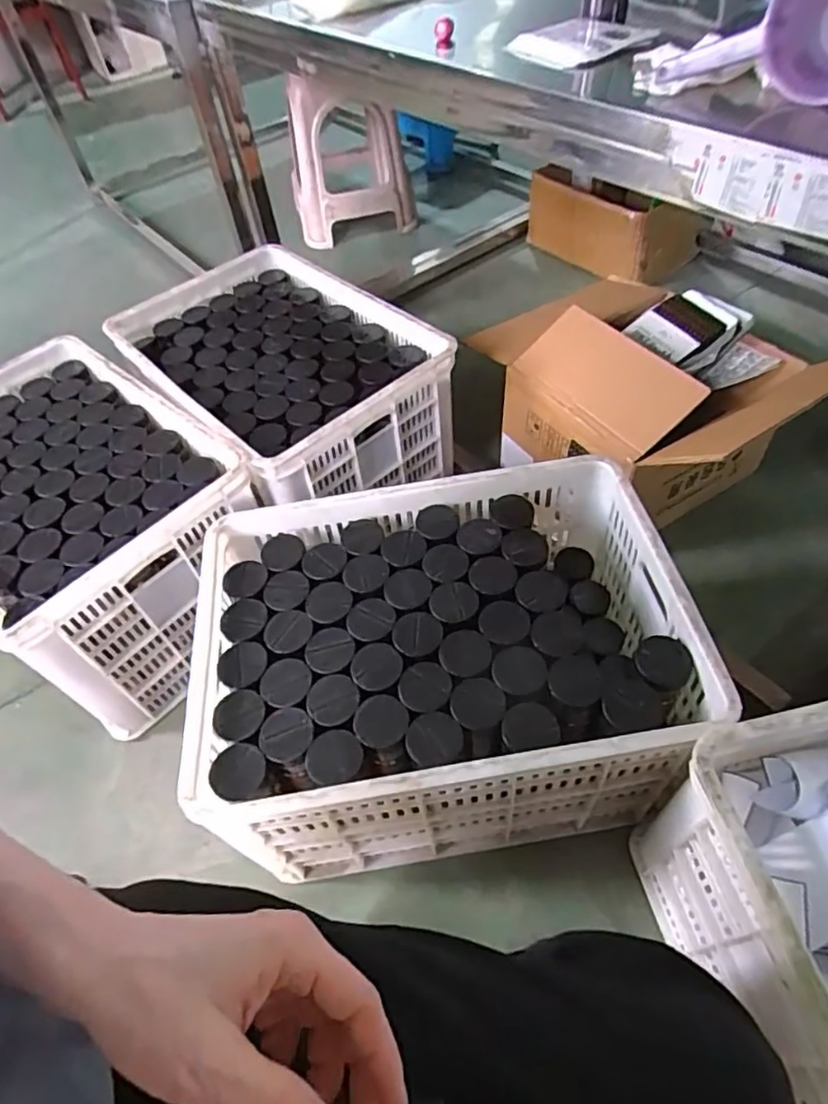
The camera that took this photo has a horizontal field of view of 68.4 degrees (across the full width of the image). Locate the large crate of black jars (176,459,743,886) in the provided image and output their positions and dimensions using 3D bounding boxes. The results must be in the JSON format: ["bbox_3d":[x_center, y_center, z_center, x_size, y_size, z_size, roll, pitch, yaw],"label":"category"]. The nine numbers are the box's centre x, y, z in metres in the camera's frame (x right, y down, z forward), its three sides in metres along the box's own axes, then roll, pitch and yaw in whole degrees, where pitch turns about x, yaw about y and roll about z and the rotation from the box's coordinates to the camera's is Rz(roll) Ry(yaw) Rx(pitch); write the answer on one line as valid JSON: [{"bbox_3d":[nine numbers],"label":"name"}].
[{"bbox_3d":[0.036,0.158,0.868,0.595,0.310,0.426,-8,52,0],"label":"large crate of black jars"}]

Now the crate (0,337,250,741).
[{"bbox_3d":[-0.595,-0.059,1.110,0.604,0.310,0.426,34,63,28],"label":"crate"}]

